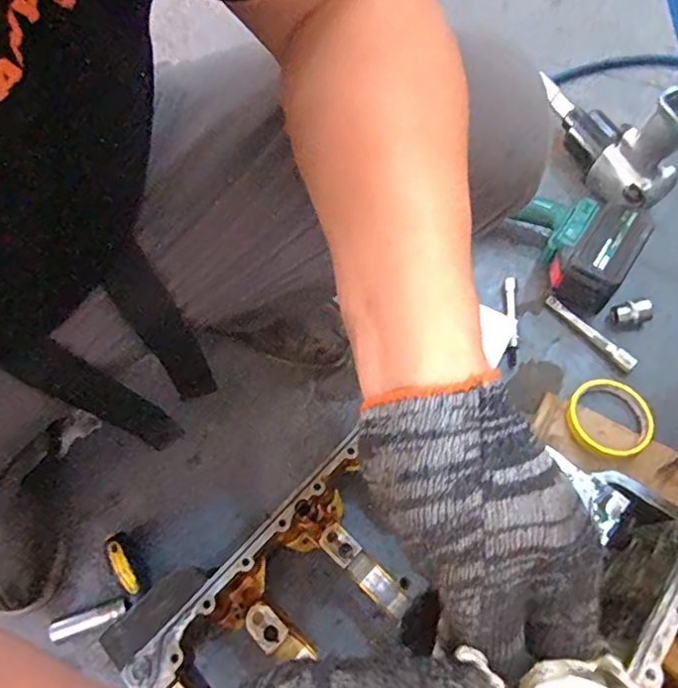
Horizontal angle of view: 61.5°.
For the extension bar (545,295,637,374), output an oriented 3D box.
[{"bbox_3d":[0.302,-0.013,0.689,0.019,0.020,0.126,-38,70,-13],"label":"extension bar"}]

